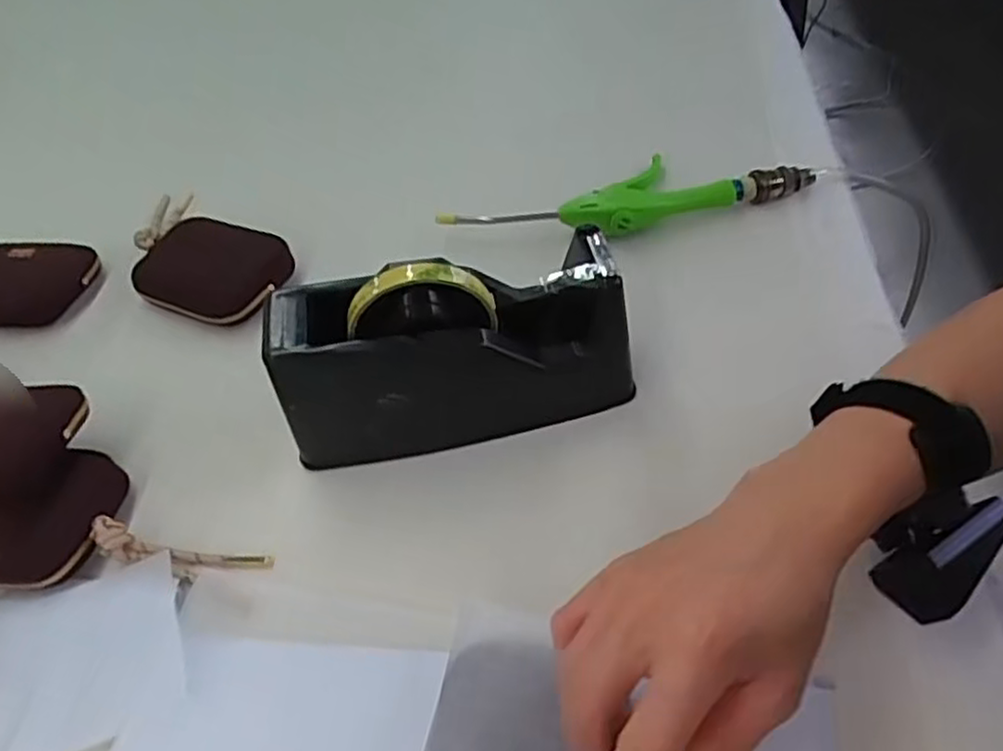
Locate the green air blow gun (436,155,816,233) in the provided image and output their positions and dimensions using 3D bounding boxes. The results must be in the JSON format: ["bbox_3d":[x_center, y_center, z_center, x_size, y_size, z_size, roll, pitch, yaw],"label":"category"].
[{"bbox_3d":[0.096,-0.141,0.552,0.275,0.027,0.079,-19,49,-8],"label":"green air blow gun"}]

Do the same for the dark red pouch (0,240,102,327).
[{"bbox_3d":[-0.369,-0.072,0.551,0.118,0.029,0.071,-1,49,7],"label":"dark red pouch"}]

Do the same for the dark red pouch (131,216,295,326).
[{"bbox_3d":[-0.216,-0.077,0.539,0.109,0.023,0.083,19,62,16],"label":"dark red pouch"}]

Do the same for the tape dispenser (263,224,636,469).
[{"bbox_3d":[-0.028,-0.016,0.416,0.194,0.112,0.063,-12,48,-2],"label":"tape dispenser"}]

